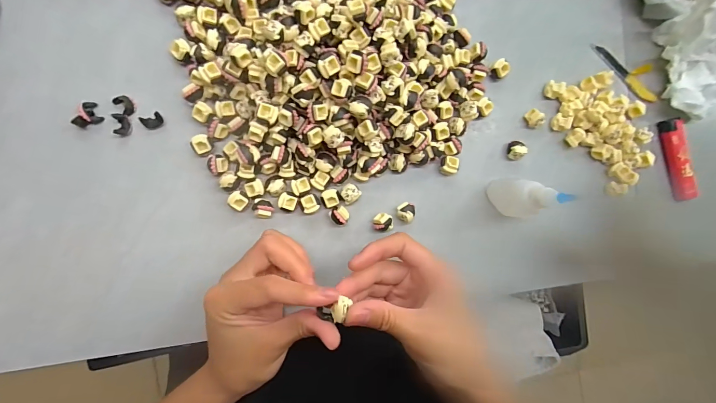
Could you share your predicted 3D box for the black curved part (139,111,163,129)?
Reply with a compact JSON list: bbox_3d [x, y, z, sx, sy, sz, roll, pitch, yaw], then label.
[{"bbox_3d":[-0.162,-0.063,0.263,0.015,0.008,0.010,-21,95,-6],"label":"black curved part"}]

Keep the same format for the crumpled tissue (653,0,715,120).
[{"bbox_3d":[0.324,-0.131,0.301,0.083,0.047,0.101,-18,95,-6],"label":"crumpled tissue"}]

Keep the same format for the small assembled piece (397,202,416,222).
[{"bbox_3d":[0.041,0.009,0.287,0.015,0.015,0.016,0,92,-7],"label":"small assembled piece"}]

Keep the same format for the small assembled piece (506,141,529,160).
[{"bbox_3d":[0.143,-0.046,0.299,0.014,0.015,0.017,-8,92,-6],"label":"small assembled piece"}]

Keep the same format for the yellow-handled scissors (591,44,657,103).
[{"bbox_3d":[0.256,-0.126,0.316,0.080,0.009,0.029,36,88,-8],"label":"yellow-handled scissors"}]

